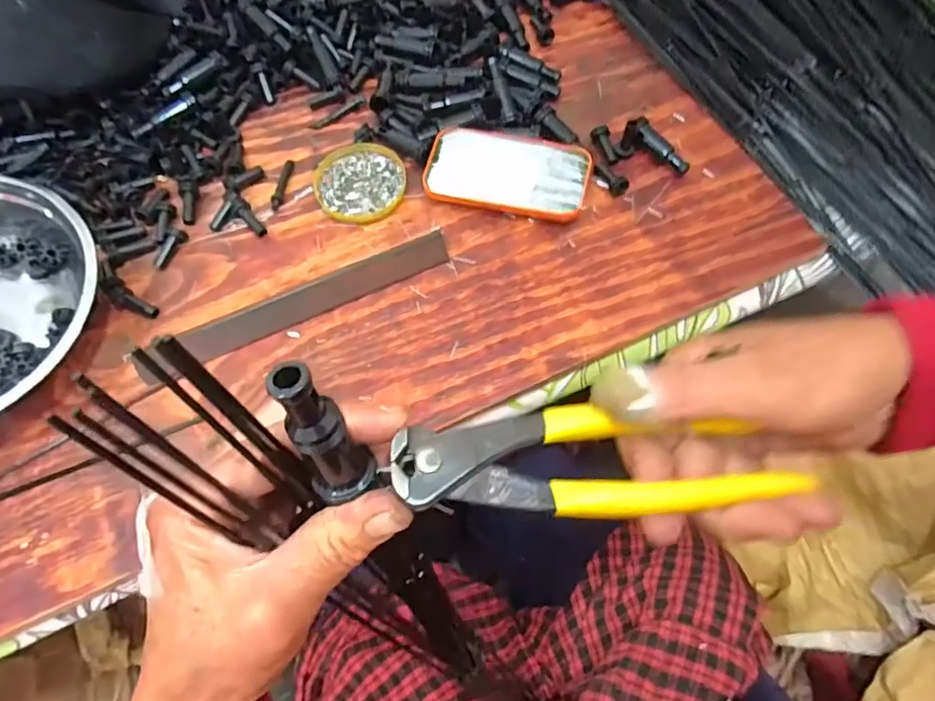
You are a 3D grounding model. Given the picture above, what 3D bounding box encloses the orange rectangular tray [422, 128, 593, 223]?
[{"bbox_3d":[0.036,-0.160,0.521,0.143,0.021,0.076,11,66,6],"label":"orange rectangular tray"}]

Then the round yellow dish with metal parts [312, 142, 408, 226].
[{"bbox_3d":[-0.100,-0.158,0.534,0.082,0.009,0.090,0,65,1],"label":"round yellow dish with metal parts"}]

